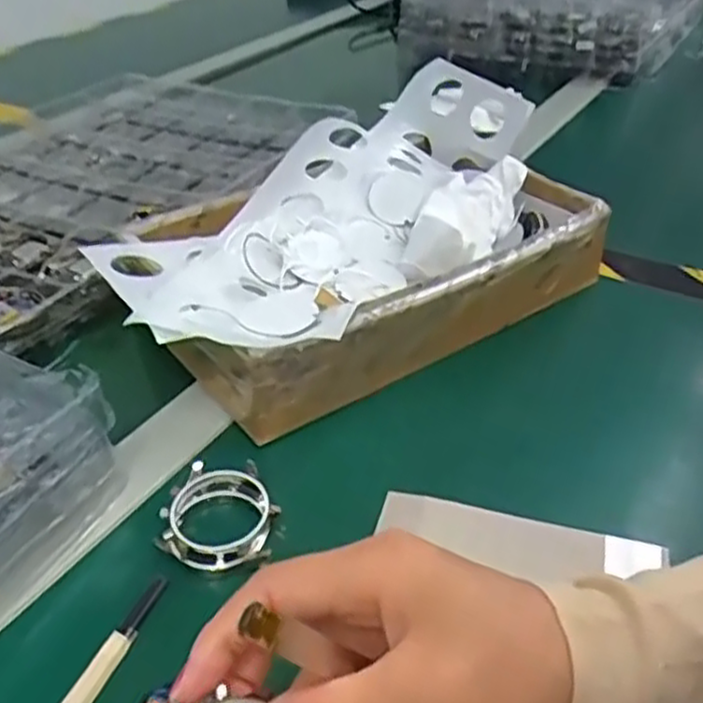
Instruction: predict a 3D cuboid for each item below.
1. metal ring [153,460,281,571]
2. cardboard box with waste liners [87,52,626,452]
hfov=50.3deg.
[{"bbox_3d":[-0.060,0.075,0.344,0.050,0.016,0.052,2,47,-2],"label":"metal ring"},{"bbox_3d":[0.007,-0.068,0.479,0.325,0.088,0.203,-30,46,-32],"label":"cardboard box with waste liners"}]

